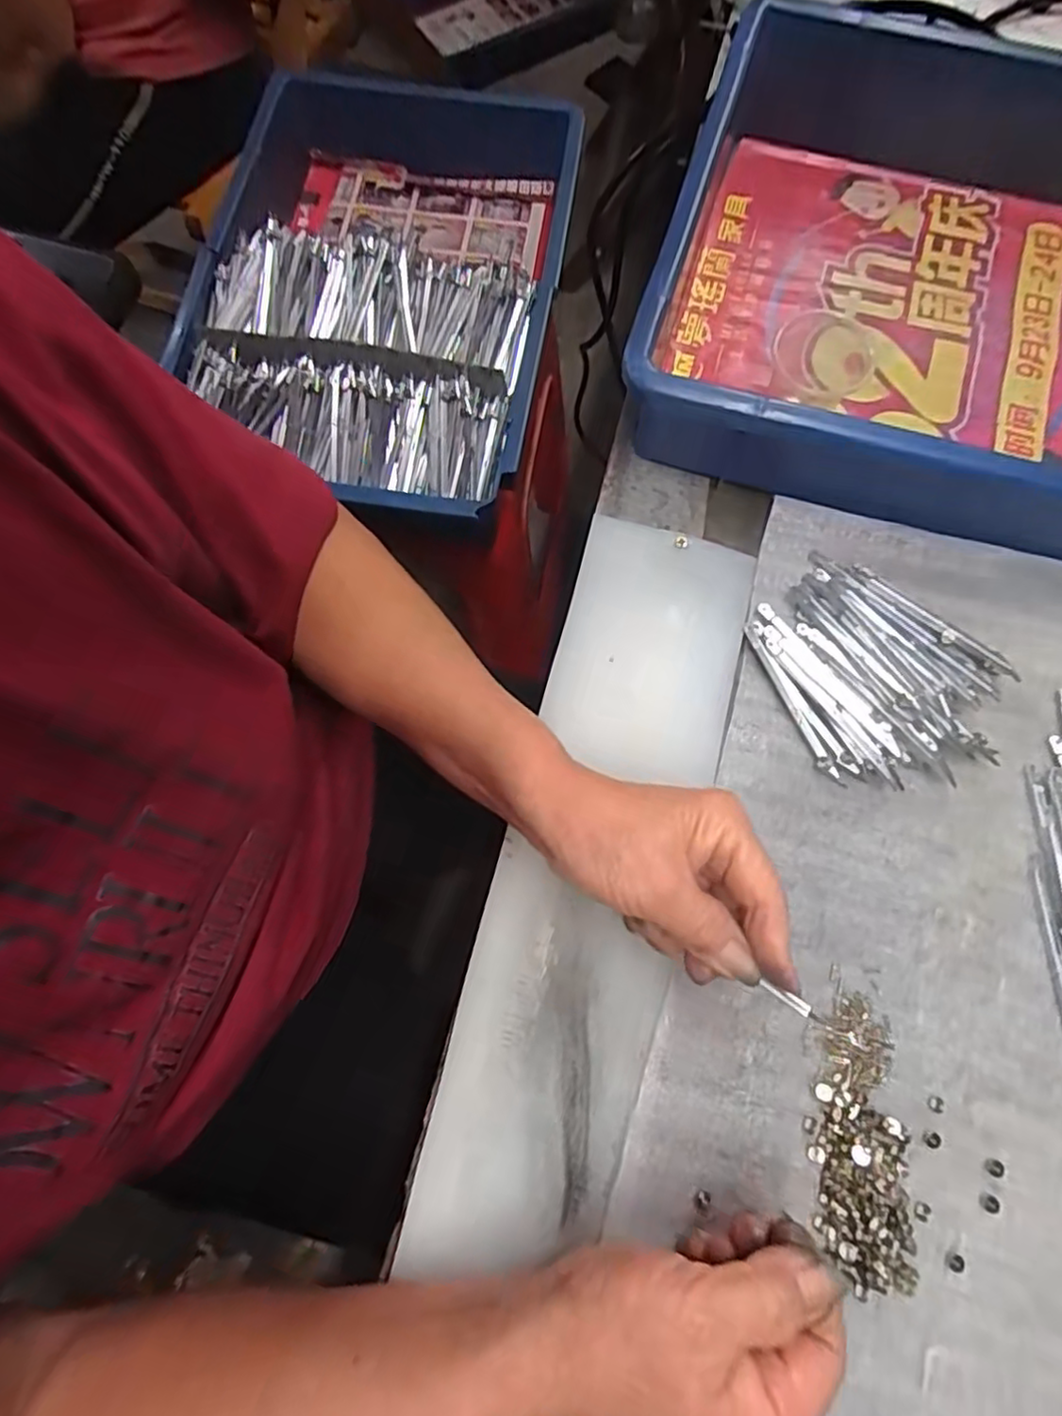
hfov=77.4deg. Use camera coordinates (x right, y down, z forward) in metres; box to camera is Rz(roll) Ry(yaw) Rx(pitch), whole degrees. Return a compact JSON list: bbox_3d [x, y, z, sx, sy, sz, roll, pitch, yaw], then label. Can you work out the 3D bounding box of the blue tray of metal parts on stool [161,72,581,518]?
[{"bbox_3d":[-0.125,-0.357,0.574,0.279,0.110,0.413,11,75,4],"label":"blue tray of metal parts on stool"}]

